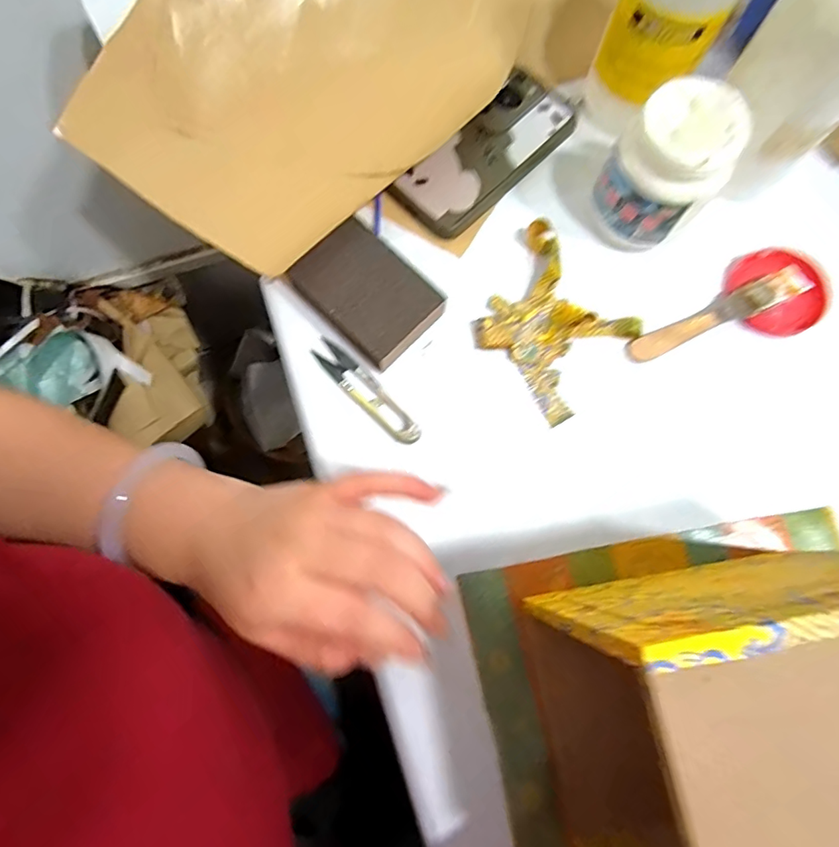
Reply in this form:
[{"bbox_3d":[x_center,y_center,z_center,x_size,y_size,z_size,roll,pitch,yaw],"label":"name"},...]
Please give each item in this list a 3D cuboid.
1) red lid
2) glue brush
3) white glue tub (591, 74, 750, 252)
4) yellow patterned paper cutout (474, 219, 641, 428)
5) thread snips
[{"bbox_3d":[0.275,-0.102,0.396,0.071,0.020,0.074,0,76,-2],"label":"red lid"},{"bbox_3d":[0.224,-0.081,0.388,0.141,0.024,0.023,-23,77,-7],"label":"glue brush"},{"bbox_3d":[0.174,-0.177,0.370,0.069,0.098,0.072,0,76,-2],"label":"white glue tub"},{"bbox_3d":[0.096,-0.077,0.387,0.099,0.019,0.122,-40,80,-11],"label":"yellow patterned paper cutout"},{"bbox_3d":[-0.038,-0.023,0.372,0.022,0.010,0.099,-42,81,-11],"label":"thread snips"}]

